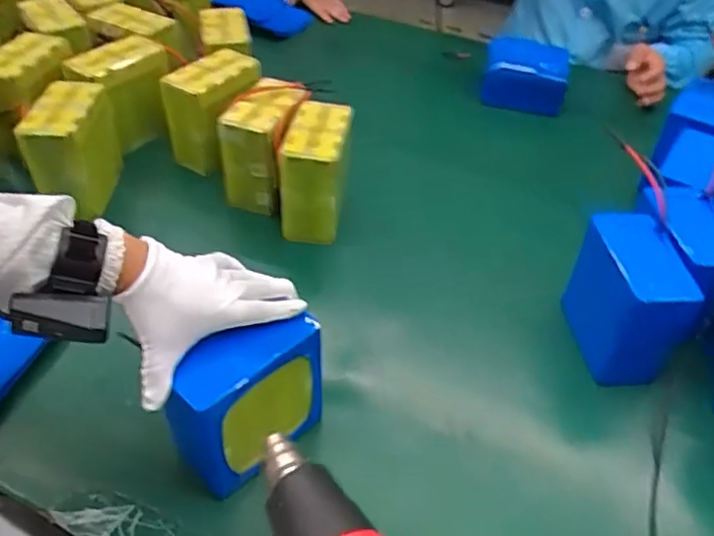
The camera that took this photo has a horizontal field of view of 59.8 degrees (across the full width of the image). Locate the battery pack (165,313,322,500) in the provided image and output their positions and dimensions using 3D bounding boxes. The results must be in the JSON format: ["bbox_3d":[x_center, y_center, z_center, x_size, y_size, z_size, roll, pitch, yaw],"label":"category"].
[{"bbox_3d":[-0.099,0.125,0.593,0.062,0.140,0.144,35,53,28],"label":"battery pack"}]

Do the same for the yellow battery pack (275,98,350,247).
[{"bbox_3d":[-0.059,-0.124,0.871,0.084,0.156,0.124,4,45,1],"label":"yellow battery pack"}]

